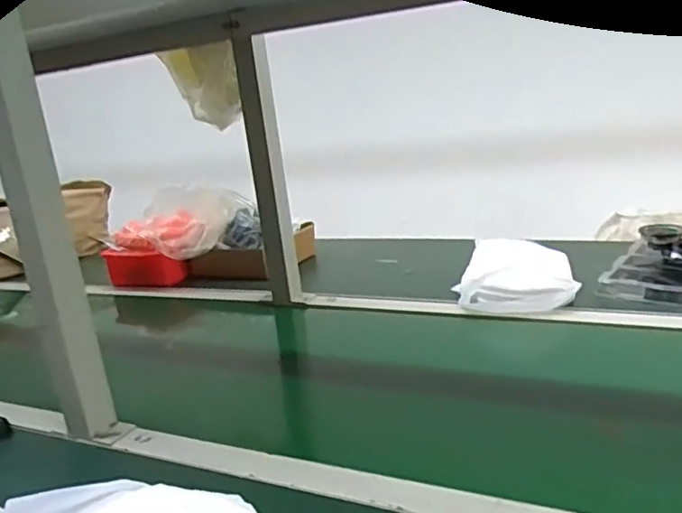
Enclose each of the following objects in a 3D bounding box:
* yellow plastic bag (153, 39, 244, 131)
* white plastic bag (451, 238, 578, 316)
[{"bbox_3d":[-0.220,-0.278,0.999,0.127,0.123,0.061,-4,15,13],"label":"yellow plastic bag"},{"bbox_3d":[0.292,0.022,1.038,0.182,0.060,0.281,-3,16,15],"label":"white plastic bag"}]

